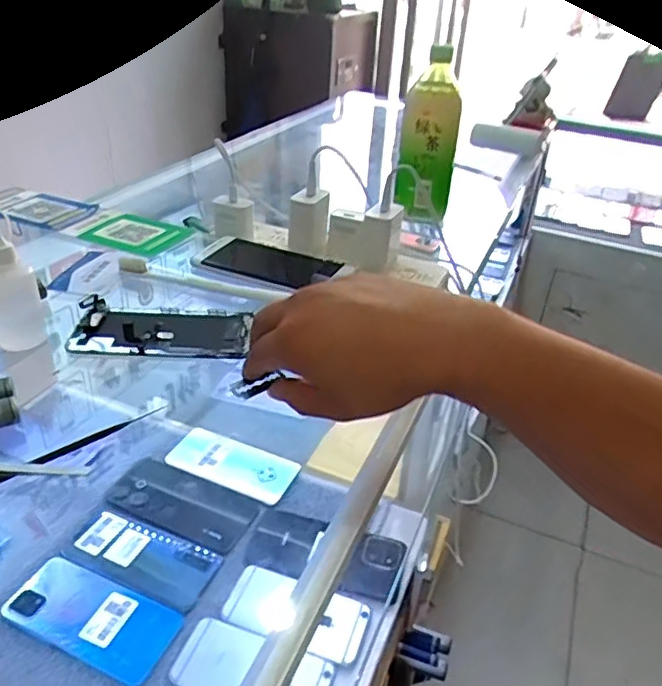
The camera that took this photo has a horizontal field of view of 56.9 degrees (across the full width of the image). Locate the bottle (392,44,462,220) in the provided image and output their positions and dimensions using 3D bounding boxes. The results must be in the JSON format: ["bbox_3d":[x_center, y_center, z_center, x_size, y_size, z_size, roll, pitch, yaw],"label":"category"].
[{"bbox_3d":[0.126,-0.260,0.774,0.057,0.194,0.061,-24,43,-37],"label":"bottle"}]

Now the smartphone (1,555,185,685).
[{"bbox_3d":[-0.224,0.256,0.572,0.160,0.009,0.074,18,35,18],"label":"smartphone"}]

